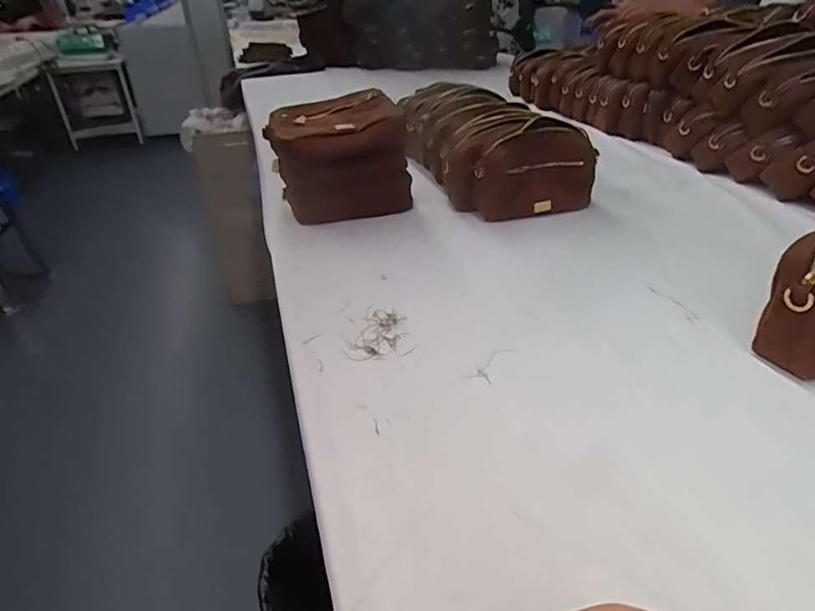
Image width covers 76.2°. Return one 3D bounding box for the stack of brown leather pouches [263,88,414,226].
[{"bbox_3d":[-0.107,-0.228,0.821,0.202,0.160,0.118,-12,34,-15],"label":"stack of brown leather pouches"}]

